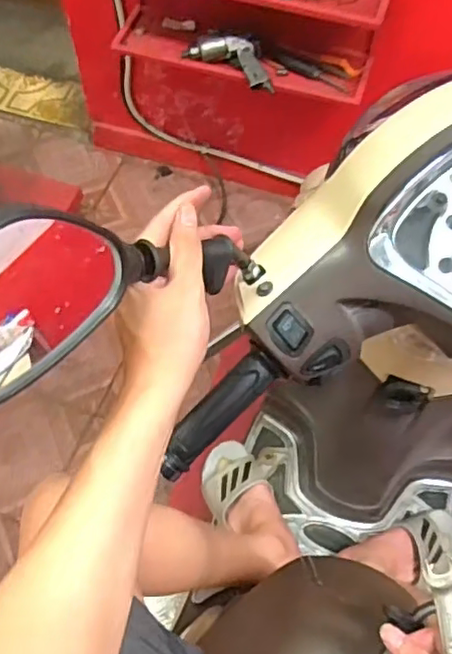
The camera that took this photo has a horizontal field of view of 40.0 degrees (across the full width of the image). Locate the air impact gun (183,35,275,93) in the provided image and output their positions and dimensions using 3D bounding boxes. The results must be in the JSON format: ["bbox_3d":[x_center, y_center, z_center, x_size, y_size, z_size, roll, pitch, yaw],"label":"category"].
[{"bbox_3d":[0.003,-0.606,1.419,0.182,0.058,0.165,-9,62,-6],"label":"air impact gun"}]

